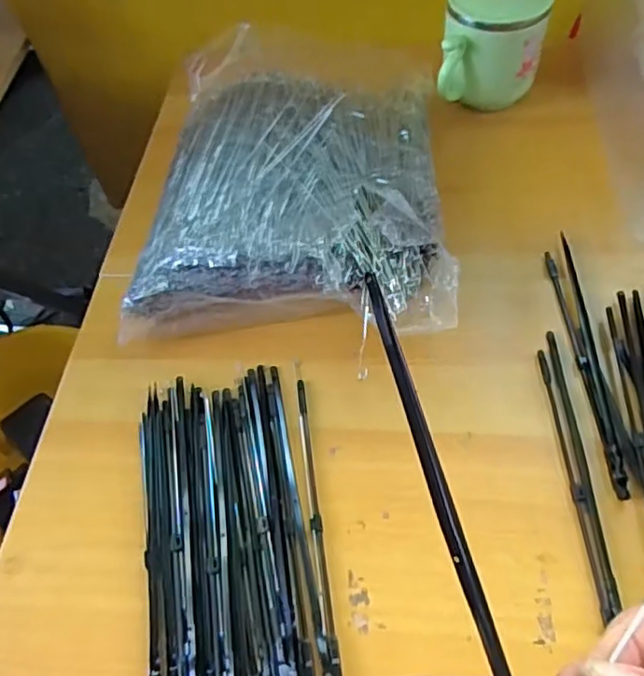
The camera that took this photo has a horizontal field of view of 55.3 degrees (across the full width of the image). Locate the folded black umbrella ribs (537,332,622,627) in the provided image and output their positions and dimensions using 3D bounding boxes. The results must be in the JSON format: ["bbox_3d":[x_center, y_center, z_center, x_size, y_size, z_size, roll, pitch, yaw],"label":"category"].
[{"bbox_3d":[0.141,0.067,0.343,0.012,0.004,0.162,-2,56,3],"label":"folded black umbrella ribs"}]

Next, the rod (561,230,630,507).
[{"bbox_3d":[0.164,0.007,0.376,0.008,0.004,0.184,0,56,4],"label":"rod"}]

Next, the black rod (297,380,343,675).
[{"bbox_3d":[-0.004,0.099,0.336,0.009,0.004,0.174,-8,56,-1],"label":"black rod"}]

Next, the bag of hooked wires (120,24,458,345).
[{"bbox_3d":[-0.015,-0.122,0.447,0.211,0.059,0.272,2,56,6],"label":"bag of hooked wires"}]

